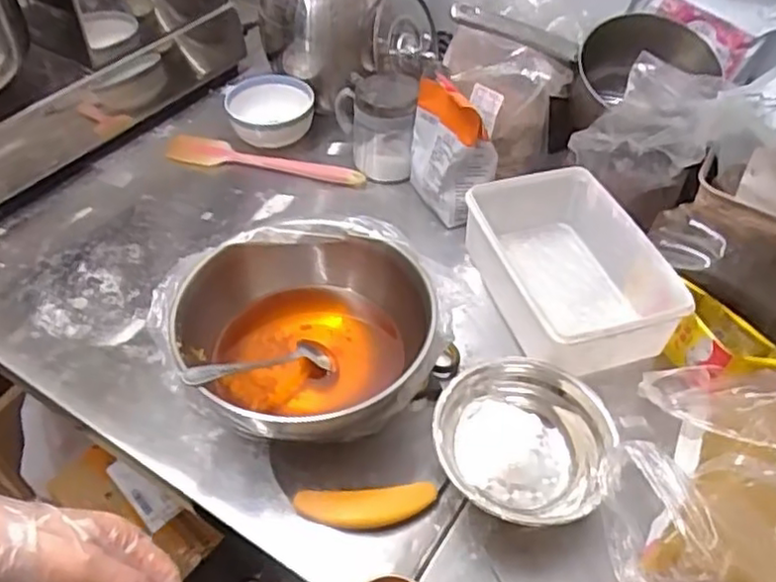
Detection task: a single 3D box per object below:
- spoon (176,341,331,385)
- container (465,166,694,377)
[{"bbox_3d":[-0.108,0.062,0.580,0.140,0.014,0.028,-5,42,-43],"label":"spoon"},{"bbox_3d":[0.171,-0.023,0.678,0.136,0.086,0.218,-11,48,-17],"label":"container"}]

